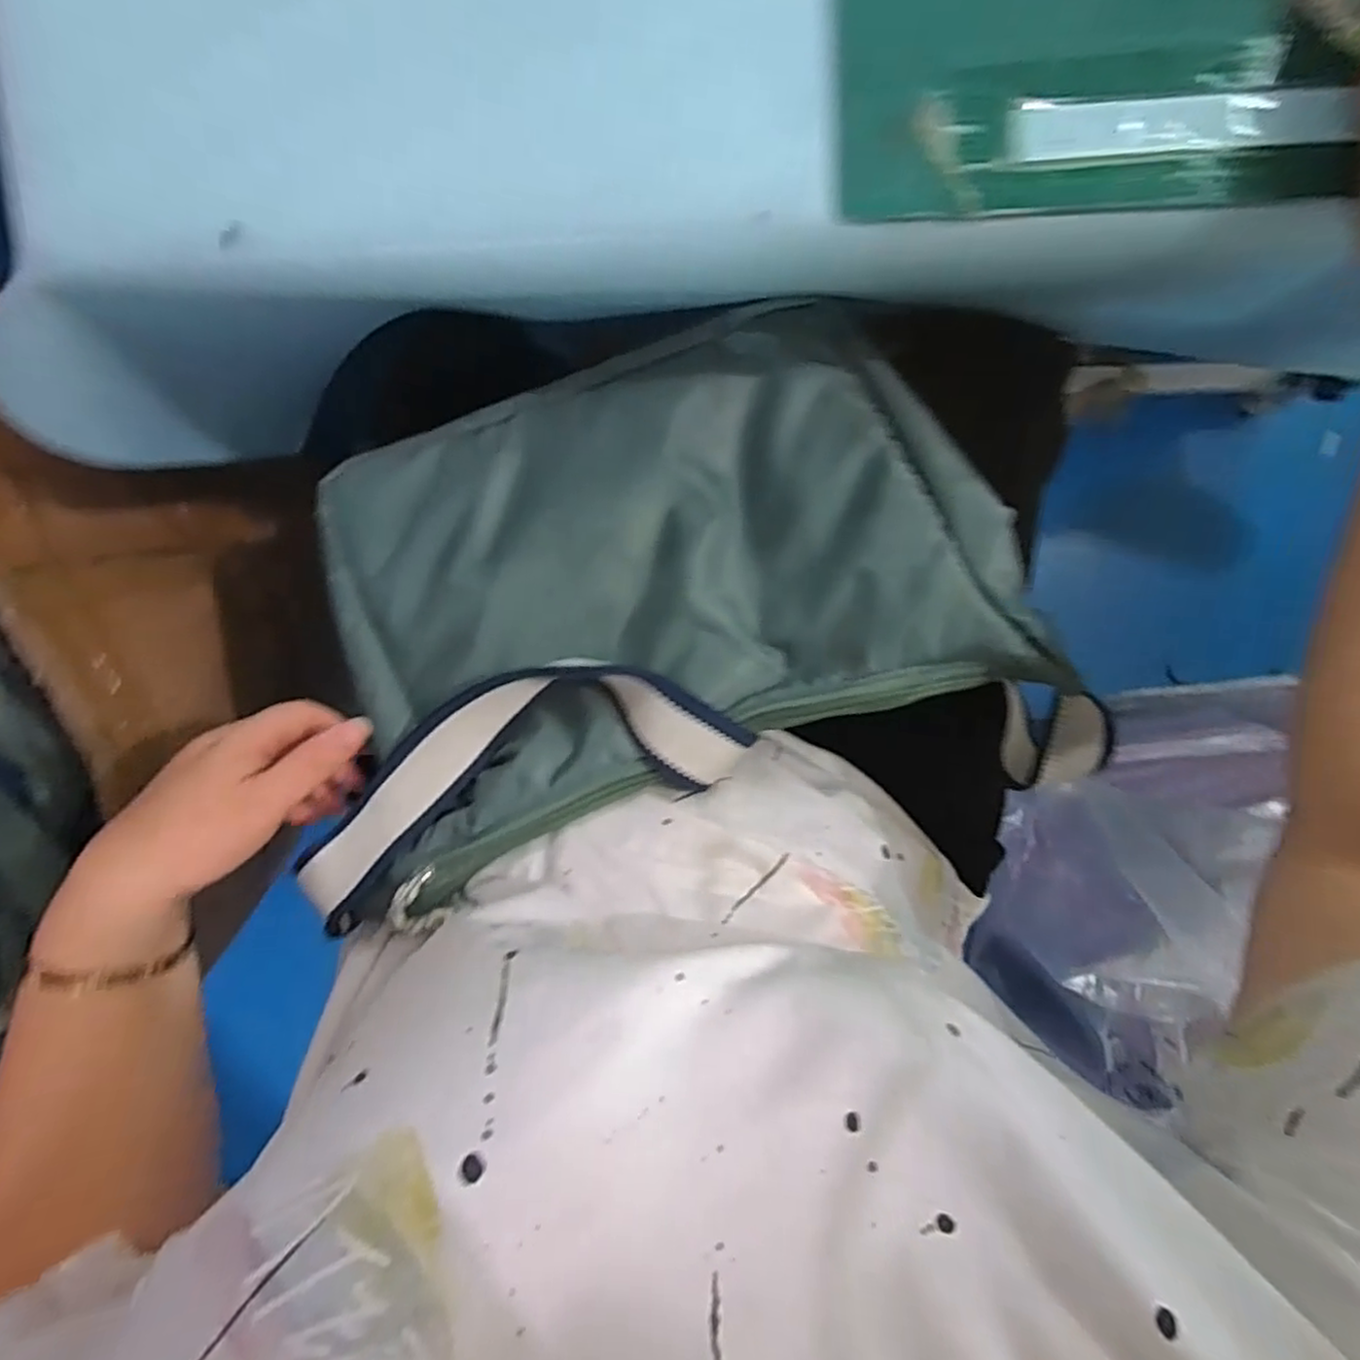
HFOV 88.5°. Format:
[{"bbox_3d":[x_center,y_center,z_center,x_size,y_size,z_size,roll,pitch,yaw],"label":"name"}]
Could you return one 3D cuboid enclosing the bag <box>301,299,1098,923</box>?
[{"bbox_3d":[0.005,-0.054,0.407,0.398,0.100,0.304,-14,77,3],"label":"bag"}]

